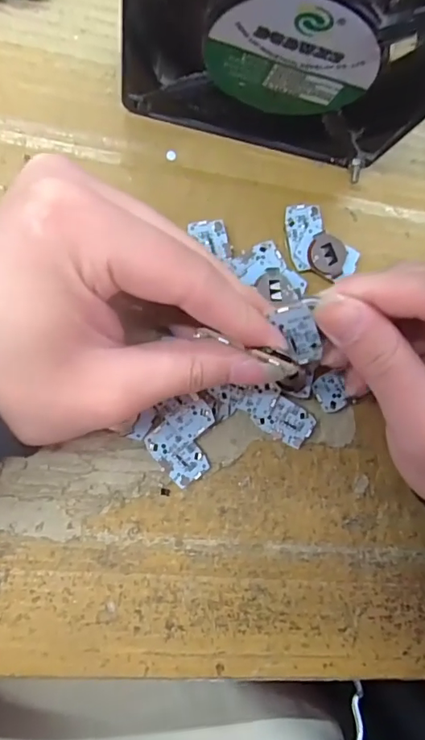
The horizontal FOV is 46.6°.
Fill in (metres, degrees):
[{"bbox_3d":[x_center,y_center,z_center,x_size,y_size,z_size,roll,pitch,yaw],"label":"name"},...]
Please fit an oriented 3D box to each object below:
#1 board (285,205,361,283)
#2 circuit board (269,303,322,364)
[{"bbox_3d":[0.048,-0.058,0.231,0.026,0.010,0.040,-42,98,-10],"label":"board"},{"bbox_3d":[0.032,-0.012,0.176,0.011,0.004,0.029,-15,136,15],"label":"circuit board"}]

